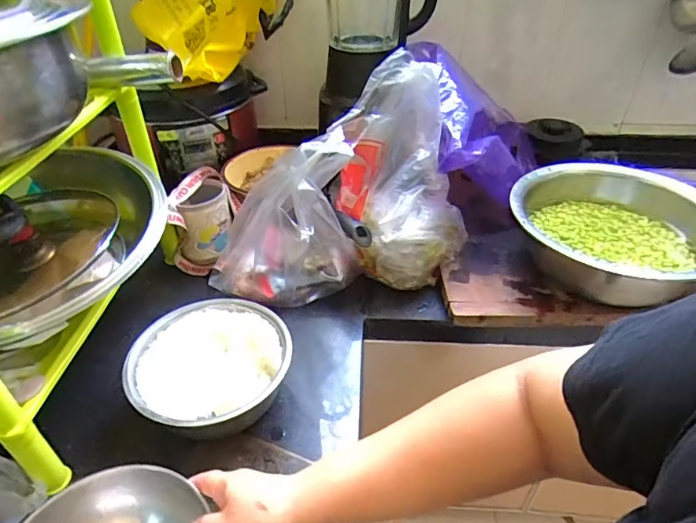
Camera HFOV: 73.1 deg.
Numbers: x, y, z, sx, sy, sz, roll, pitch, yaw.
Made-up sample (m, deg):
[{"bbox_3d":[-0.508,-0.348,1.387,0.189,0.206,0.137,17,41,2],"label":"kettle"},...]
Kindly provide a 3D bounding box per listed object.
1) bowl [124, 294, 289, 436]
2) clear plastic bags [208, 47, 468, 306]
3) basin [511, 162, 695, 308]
[{"bbox_3d":[-0.162,0.130,0.566,0.175,0.061,0.181,0,39,0],"label":"bowl"},{"bbox_3d":[0.004,-0.102,0.691,0.359,0.257,0.221,-28,46,-30],"label":"clear plastic bags"},{"bbox_3d":[0.397,-0.042,0.706,0.275,0.093,0.280,0,39,0],"label":"basin"}]

